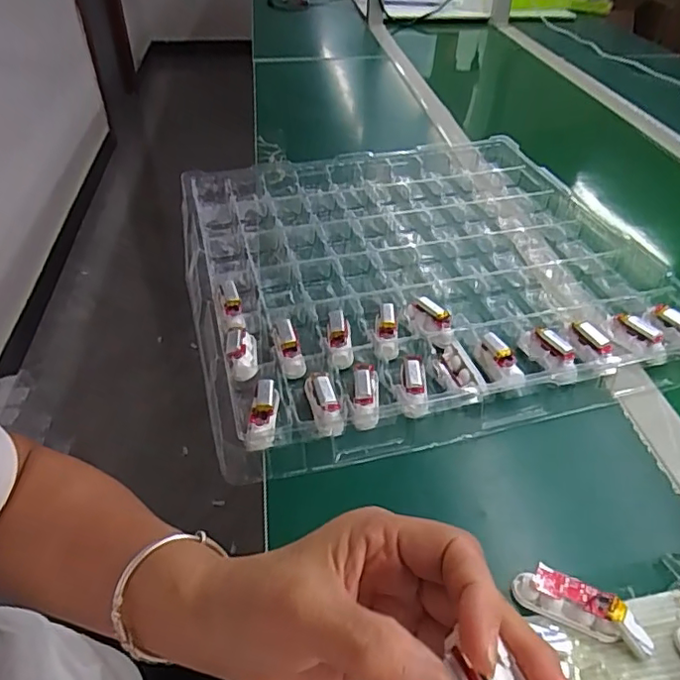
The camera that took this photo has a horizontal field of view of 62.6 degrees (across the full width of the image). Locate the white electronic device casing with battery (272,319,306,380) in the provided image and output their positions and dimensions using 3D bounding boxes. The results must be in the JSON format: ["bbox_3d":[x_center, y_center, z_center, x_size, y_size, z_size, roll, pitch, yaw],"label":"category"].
[{"bbox_3d":[-0.047,0.005,0.496,0.020,0.017,0.060,-12,57,-14],"label":"white electronic device casing with battery"}]

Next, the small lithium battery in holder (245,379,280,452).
[{"bbox_3d":[-0.059,0.059,0.441,0.021,0.022,0.058,3,41,3],"label":"small lithium battery in holder"}]

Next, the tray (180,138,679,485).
[{"bbox_3d":[0.081,-0.094,0.613,0.475,0.031,0.485,-9,42,-11],"label":"tray"}]

